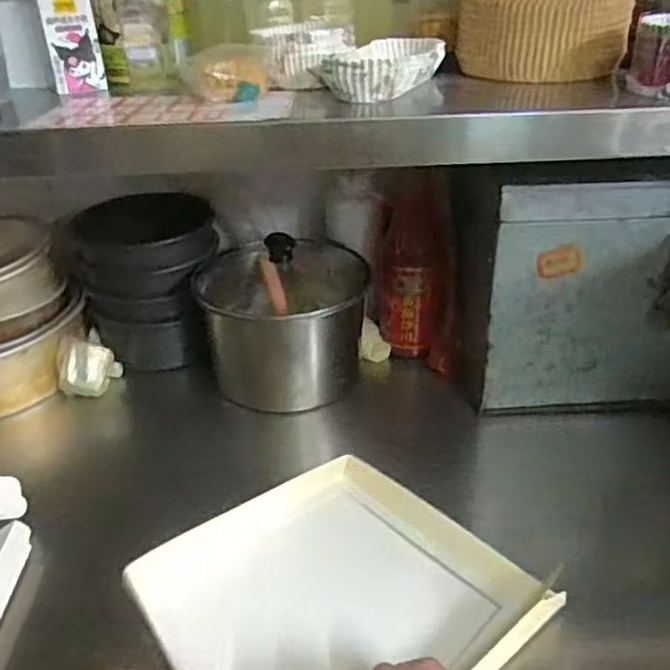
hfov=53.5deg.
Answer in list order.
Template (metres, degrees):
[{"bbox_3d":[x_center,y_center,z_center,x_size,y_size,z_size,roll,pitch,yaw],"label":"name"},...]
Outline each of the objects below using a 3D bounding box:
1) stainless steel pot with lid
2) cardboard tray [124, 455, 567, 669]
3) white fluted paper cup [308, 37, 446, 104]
[{"bbox_3d":[-0.057,-0.023,0.773,0.189,0.154,0.149,-5,32,-5],"label":"stainless steel pot with lid"},{"bbox_3d":[0.004,0.196,0.489,0.257,0.036,0.229,-26,39,-33],"label":"cardboard tray"},{"bbox_3d":[0.043,-0.234,0.580,0.074,0.031,0.138,12,35,20],"label":"white fluted paper cup"}]

